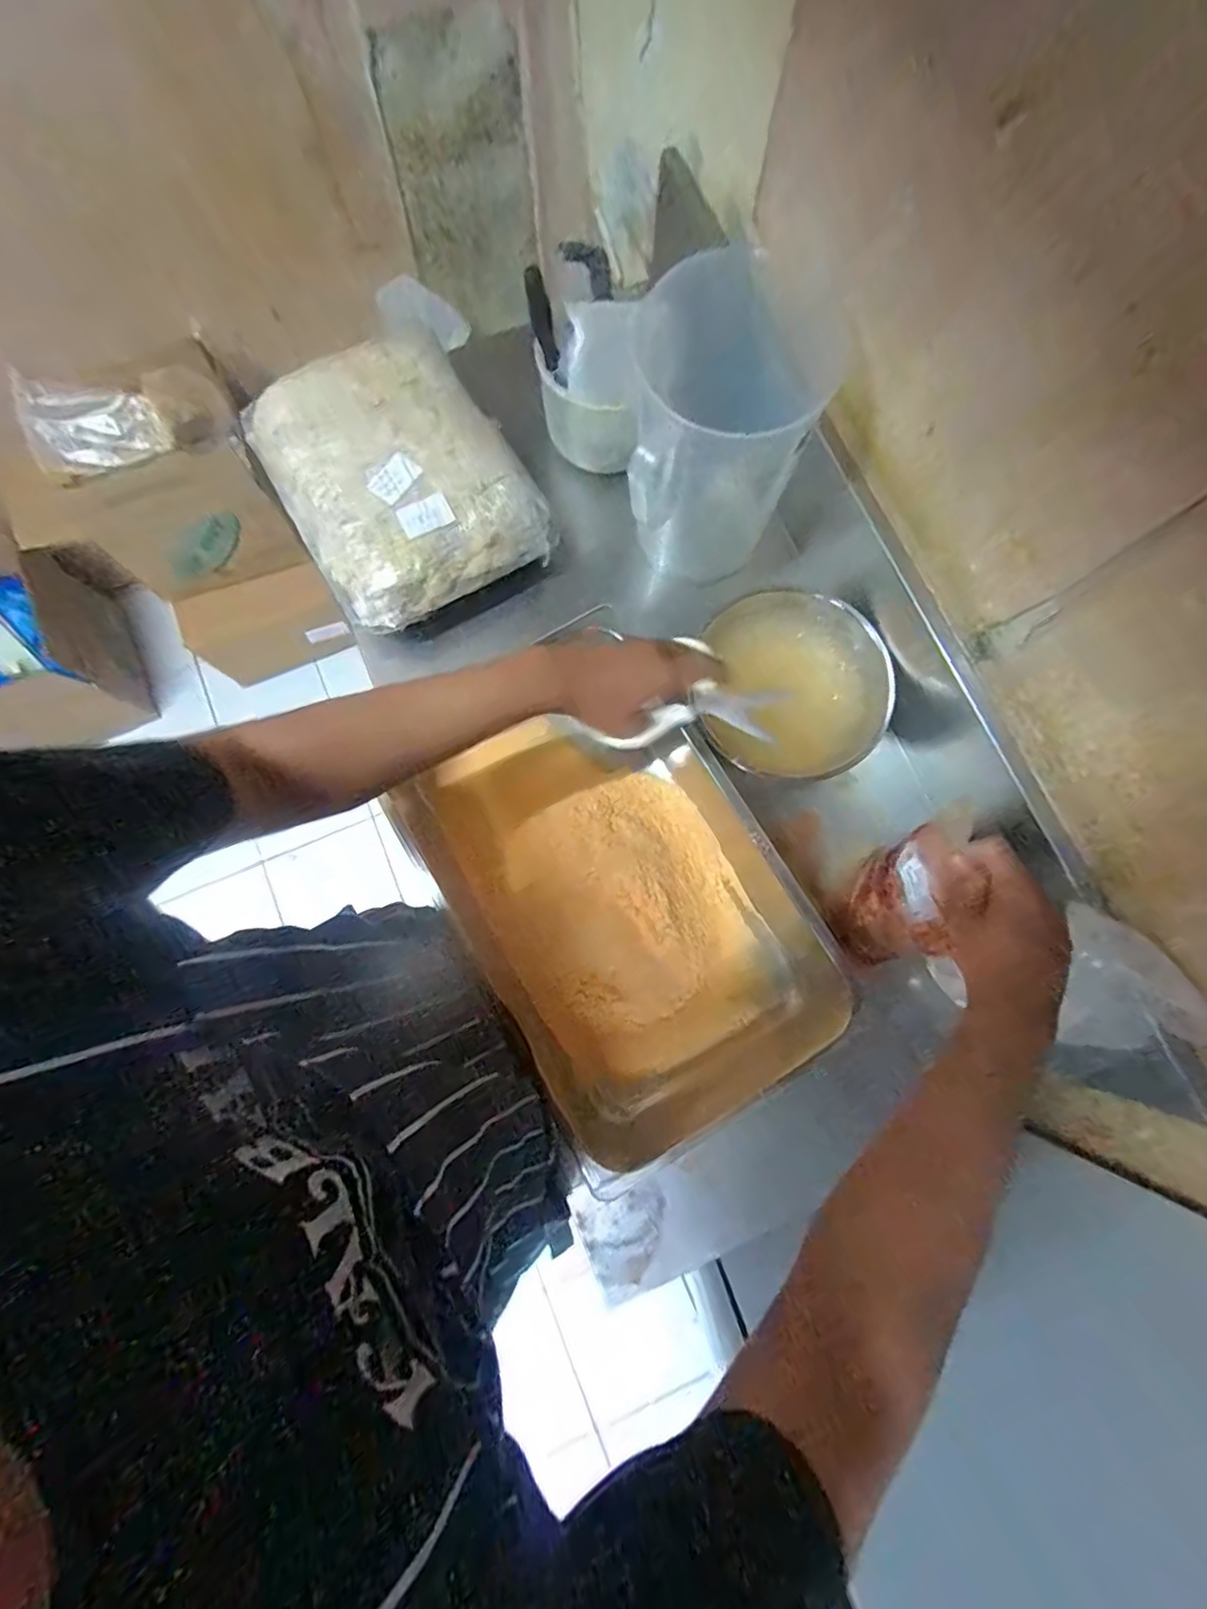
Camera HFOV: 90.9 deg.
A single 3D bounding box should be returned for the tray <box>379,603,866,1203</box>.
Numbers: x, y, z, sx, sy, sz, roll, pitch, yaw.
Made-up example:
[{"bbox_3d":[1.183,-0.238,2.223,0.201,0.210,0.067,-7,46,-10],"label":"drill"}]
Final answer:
[{"bbox_3d":[0.012,0.085,0.665,0.356,0.079,0.539,-31,82,-6],"label":"tray"}]

